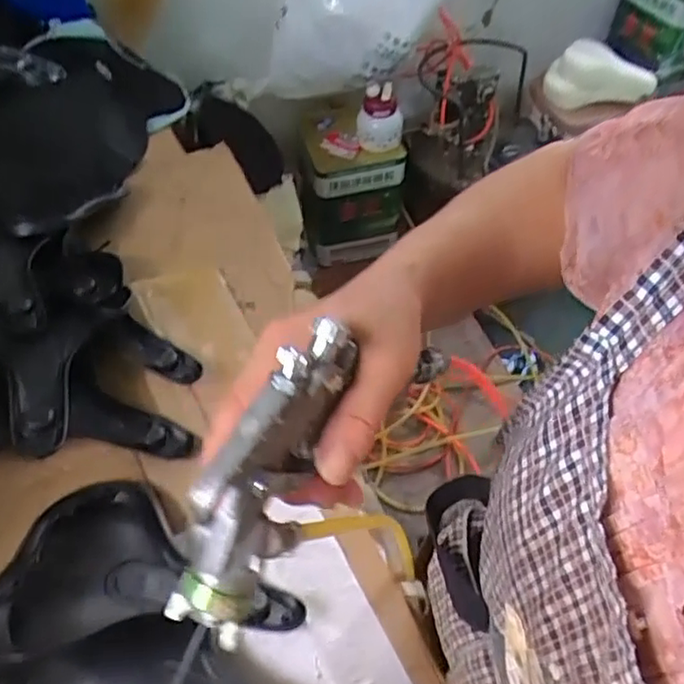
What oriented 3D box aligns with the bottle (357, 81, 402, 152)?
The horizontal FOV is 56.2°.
[{"bbox_3d":[0.095,-0.545,1.553,0.099,0.145,0.085,-17,55,-14],"label":"bottle"}]

